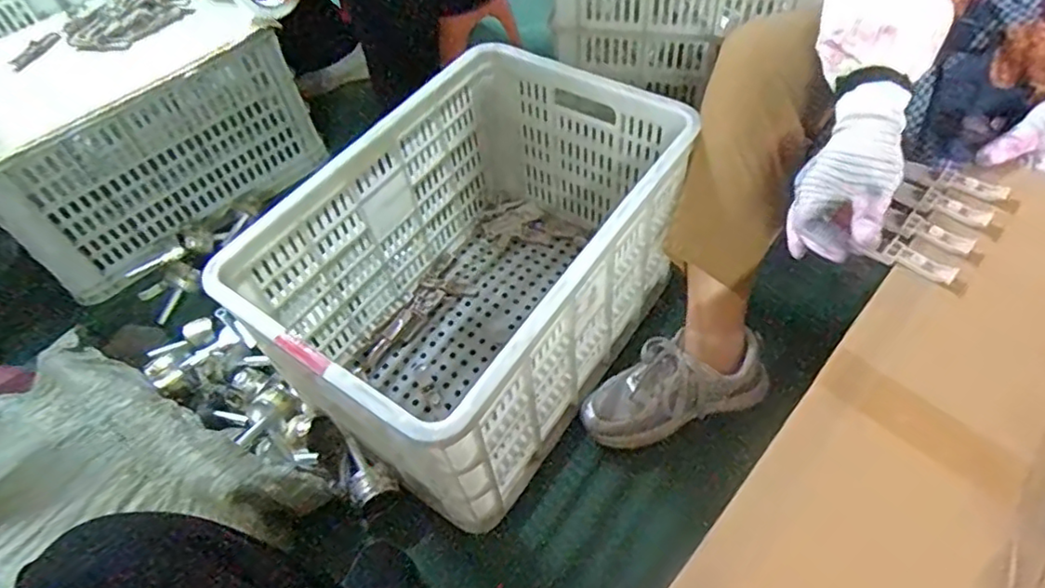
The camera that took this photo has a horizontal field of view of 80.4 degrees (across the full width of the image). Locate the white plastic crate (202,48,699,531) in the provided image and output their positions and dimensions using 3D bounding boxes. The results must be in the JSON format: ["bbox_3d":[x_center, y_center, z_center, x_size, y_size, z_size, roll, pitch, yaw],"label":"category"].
[{"bbox_3d":[-0.045,-0.038,0.853,0.361,0.307,0.538,28,60,24],"label":"white plastic crate"}]

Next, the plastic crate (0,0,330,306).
[{"bbox_3d":[-0.707,-0.315,1.128,0.523,0.299,0.414,-37,58,-21],"label":"plastic crate"}]

